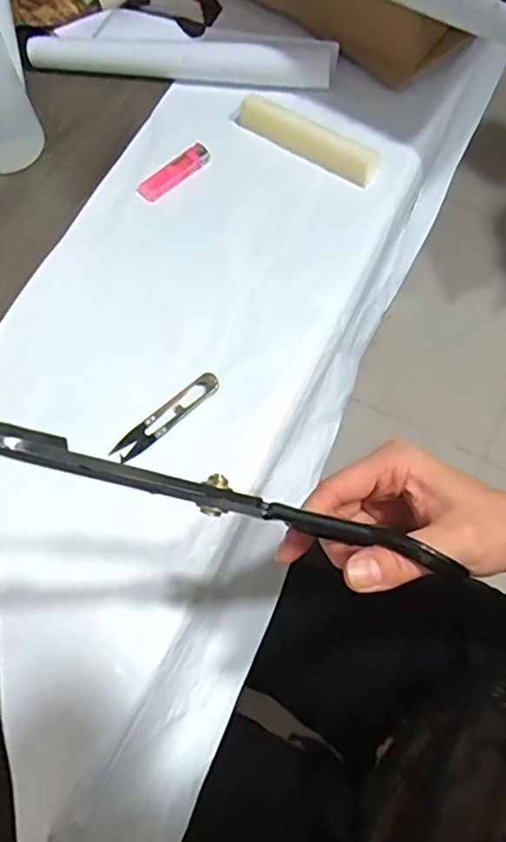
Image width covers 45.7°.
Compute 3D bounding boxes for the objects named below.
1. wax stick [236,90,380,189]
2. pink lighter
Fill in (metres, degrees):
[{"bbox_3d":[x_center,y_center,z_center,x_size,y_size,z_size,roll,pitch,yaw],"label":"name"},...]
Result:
[{"bbox_3d":[0.053,-0.273,0.575,0.151,0.016,0.031,36,72,16],"label":"wax stick"},{"bbox_3d":[-0.077,-0.244,0.586,0.078,0.011,0.020,-40,71,-14],"label":"pink lighter"}]

